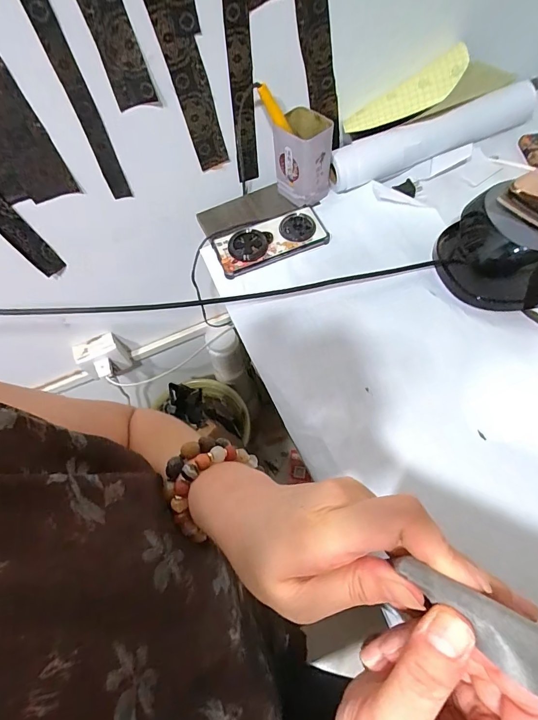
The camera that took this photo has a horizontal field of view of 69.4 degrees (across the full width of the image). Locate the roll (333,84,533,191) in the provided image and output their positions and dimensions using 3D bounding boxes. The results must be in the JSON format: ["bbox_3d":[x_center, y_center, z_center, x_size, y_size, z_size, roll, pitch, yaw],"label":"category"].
[{"bbox_3d":[0.265,-0.357,0.619,0.353,0.062,0.059,-23,65,-9],"label":"roll"}]

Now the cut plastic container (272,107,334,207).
[{"bbox_3d":[0.051,-0.305,0.588,0.084,0.106,0.080,-1,64,2],"label":"cut plastic container"}]

